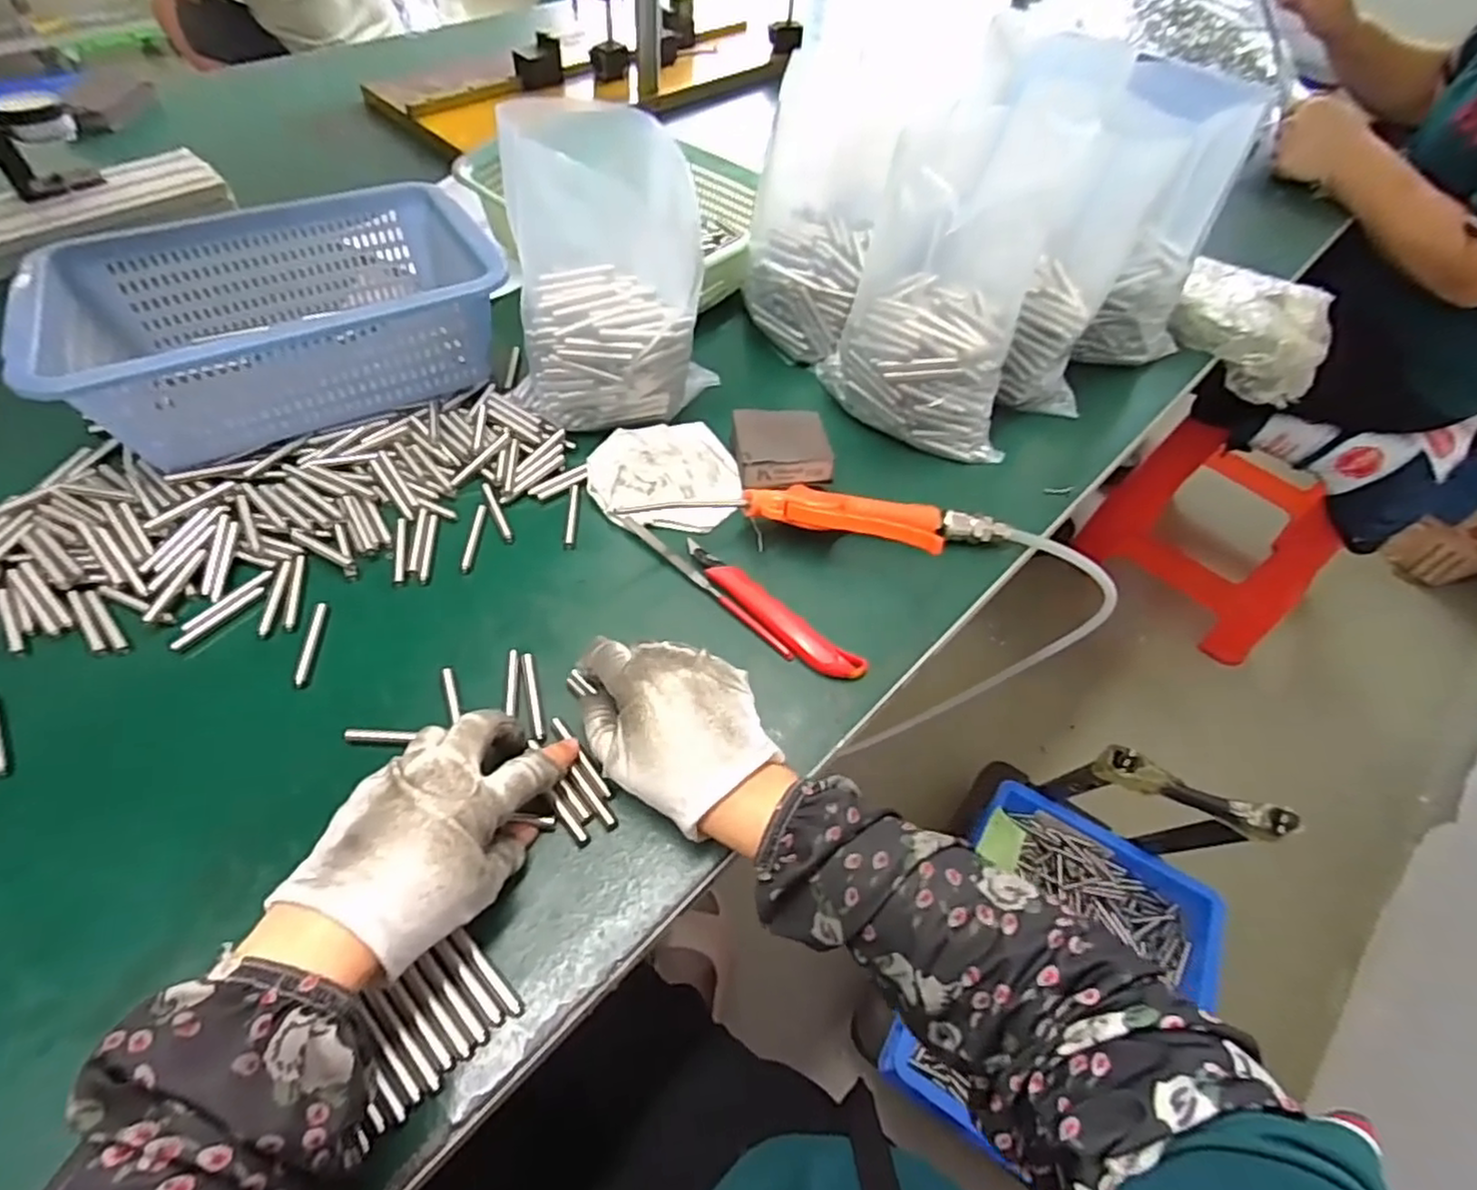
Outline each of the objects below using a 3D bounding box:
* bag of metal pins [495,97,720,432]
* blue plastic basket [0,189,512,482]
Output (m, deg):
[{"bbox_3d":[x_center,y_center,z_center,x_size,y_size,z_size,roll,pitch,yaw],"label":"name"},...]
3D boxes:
[{"bbox_3d":[-0.097,-0.225,0.493,0.140,0.193,0.097,6,54,1],"label":"bag of metal pins"},{"bbox_3d":[-0.351,-0.219,0.536,0.296,0.095,0.226,-27,60,-21],"label":"blue plastic basket"}]

